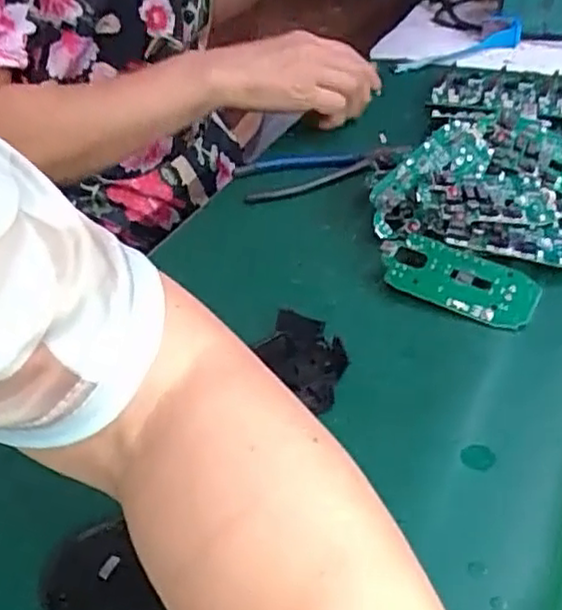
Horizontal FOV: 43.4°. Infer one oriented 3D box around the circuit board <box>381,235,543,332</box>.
[{"bbox_3d":[0.107,-0.016,0.434,0.096,0.005,0.045,22,59,21],"label":"circuit board"}]

